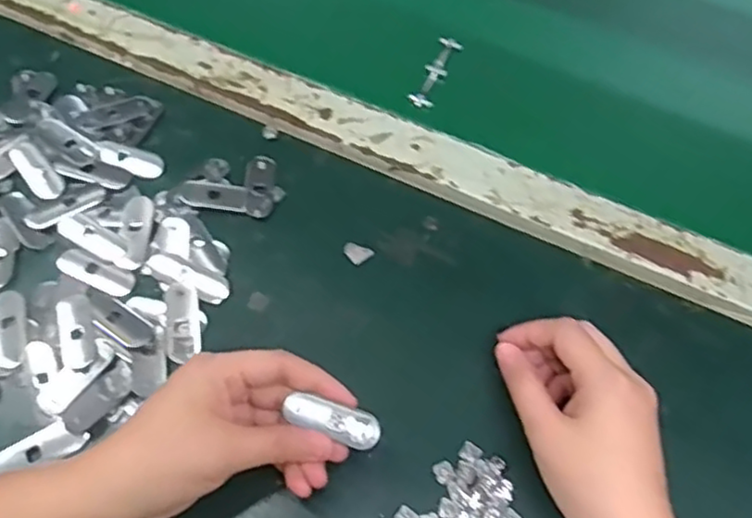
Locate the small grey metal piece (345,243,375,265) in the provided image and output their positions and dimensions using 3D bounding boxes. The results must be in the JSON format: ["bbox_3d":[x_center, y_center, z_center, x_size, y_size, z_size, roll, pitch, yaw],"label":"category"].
[{"bbox_3d":[-0.011,-0.005,0.435,0.015,0.004,0.016,-39,69,-19],"label":"small grey metal piece"}]

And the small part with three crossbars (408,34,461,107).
[{"bbox_3d":[0.046,-0.142,0.516,0.017,0.010,0.073,22,64,10],"label":"small part with three crossbars"}]

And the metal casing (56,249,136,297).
[{"bbox_3d":[-0.174,0.008,0.421,0.051,0.004,0.018,22,64,10],"label":"metal casing"}]

